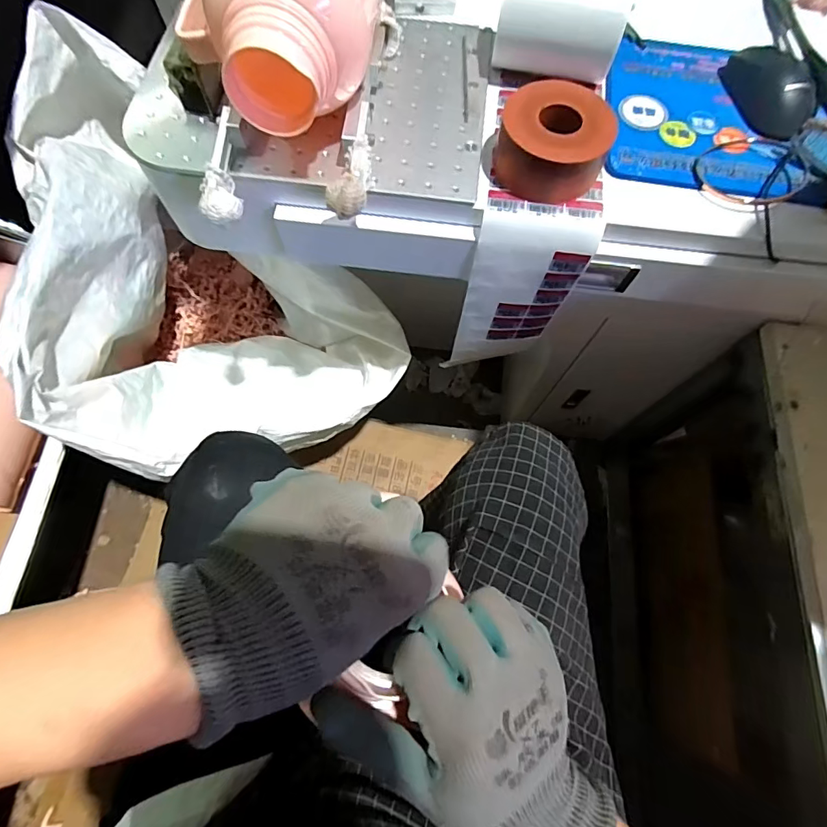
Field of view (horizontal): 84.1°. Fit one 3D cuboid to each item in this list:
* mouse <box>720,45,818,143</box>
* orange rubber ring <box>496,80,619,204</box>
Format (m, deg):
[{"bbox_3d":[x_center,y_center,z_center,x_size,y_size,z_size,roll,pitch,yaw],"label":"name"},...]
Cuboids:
[{"bbox_3d":[0.355,-0.324,0.455,0.052,0.036,0.109,-20,72,-8],"label":"mouse"},{"bbox_3d":[0.125,-0.241,0.410,0.094,0.051,0.081,12,70,3],"label":"orange rubber ring"}]

